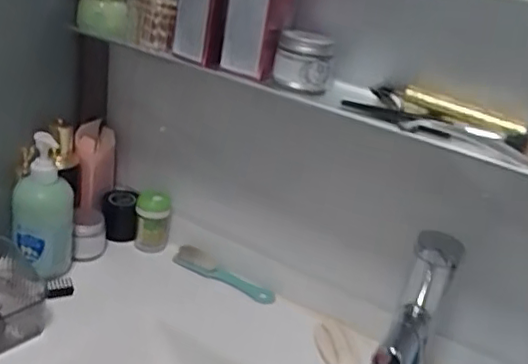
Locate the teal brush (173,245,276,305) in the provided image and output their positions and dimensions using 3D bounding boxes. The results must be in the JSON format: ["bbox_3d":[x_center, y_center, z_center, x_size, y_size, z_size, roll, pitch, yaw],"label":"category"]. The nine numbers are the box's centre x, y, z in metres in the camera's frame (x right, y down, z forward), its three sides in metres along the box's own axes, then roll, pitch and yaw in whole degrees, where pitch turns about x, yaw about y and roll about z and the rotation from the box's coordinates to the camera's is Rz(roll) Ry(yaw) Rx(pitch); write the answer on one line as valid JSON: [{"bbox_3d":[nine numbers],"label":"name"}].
[{"bbox_3d":[-0.058,0.129,0.843,0.159,0.021,0.036,23,28,29],"label":"teal brush"}]

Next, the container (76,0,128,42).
[{"bbox_3d":[-0.185,-0.197,0.701,0.055,0.059,0.056,1,26,-16],"label":"container"}]

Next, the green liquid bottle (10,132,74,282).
[{"bbox_3d":[-0.272,0.032,0.752,0.070,0.175,0.059,1,26,-16],"label":"green liquid bottle"}]

